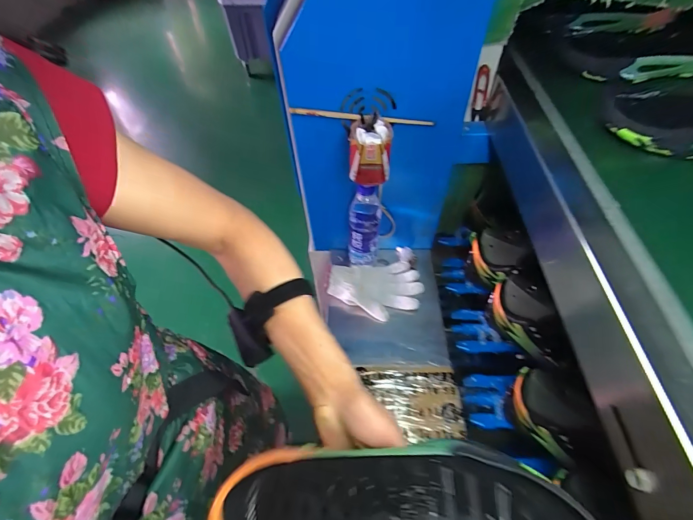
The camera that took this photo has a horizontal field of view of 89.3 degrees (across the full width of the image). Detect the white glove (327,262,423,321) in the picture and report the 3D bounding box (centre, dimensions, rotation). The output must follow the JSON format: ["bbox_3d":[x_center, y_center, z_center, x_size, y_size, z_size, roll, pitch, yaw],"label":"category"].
[{"bbox_3d":[0.063,0.061,0.739,0.197,0.051,0.124,-6,52,-3],"label":"white glove"}]

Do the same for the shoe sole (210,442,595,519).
[{"bbox_3d":[0.035,0.192,0.260,0.269,0.042,0.094,-3,51,18],"label":"shoe sole"}]

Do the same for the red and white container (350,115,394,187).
[{"bbox_3d":[0.039,-0.176,0.571,0.065,0.088,0.068,4,52,4],"label":"red and white container"}]

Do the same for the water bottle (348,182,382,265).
[{"bbox_3d":[0.036,-0.060,0.727,0.061,0.241,0.053,4,52,4],"label":"water bottle"}]

